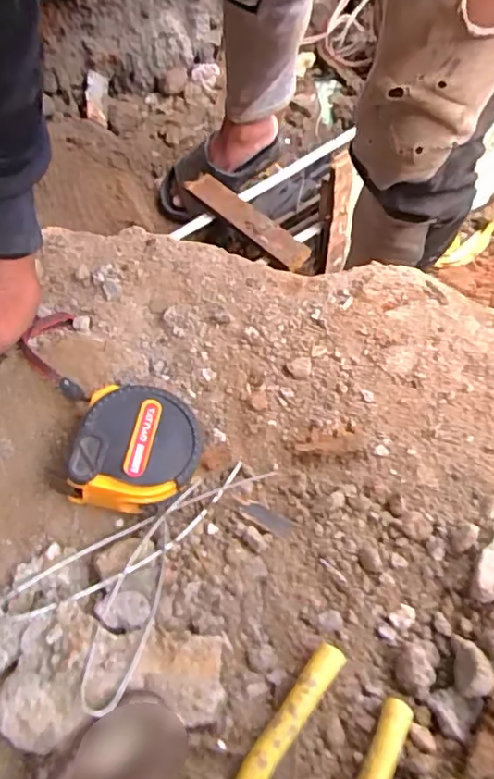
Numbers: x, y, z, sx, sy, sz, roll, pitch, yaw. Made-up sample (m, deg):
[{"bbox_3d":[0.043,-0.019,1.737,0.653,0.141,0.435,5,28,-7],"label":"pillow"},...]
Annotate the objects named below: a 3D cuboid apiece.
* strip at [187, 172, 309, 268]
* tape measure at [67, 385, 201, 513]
[{"bbox_3d":[0.000,-0.255,0.874,0.225,0.012,0.047,42,67,13],"label":"strip"},{"bbox_3d":[-0.064,0.036,0.334,0.067,0.037,0.067,8,61,-14],"label":"tape measure"}]

